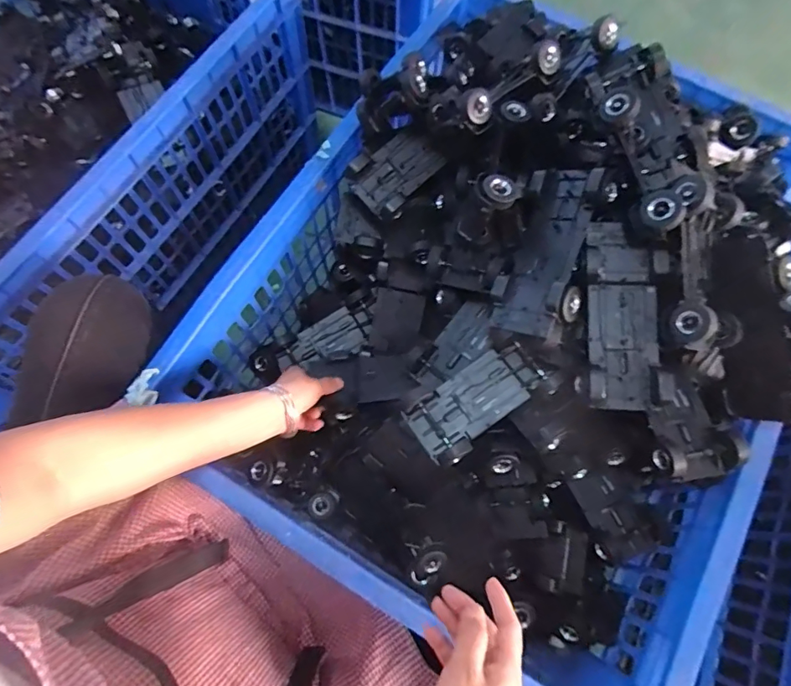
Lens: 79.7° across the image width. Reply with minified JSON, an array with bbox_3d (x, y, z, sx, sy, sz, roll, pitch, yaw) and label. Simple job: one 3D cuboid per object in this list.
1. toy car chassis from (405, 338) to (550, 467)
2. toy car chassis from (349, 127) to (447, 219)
[{"bbox_3d":[0.089,0.065,0.524,0.148,0.030,0.075,-33,75,-12],"label":"toy car chassis"},{"bbox_3d":[0.001,-0.219,0.594,0.074,0.023,0.113,45,83,-4],"label":"toy car chassis"}]

